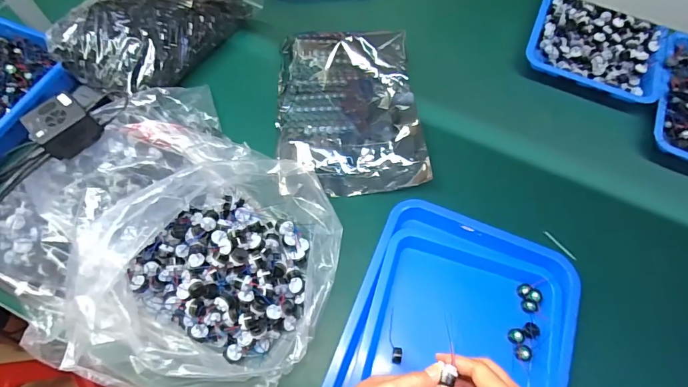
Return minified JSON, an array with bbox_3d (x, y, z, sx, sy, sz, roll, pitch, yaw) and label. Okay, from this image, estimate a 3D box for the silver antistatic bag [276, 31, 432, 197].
[{"bbox_3d":[0.006,-0.163,0.703,0.251,0.055,0.343,-4,65,-4],"label":"silver antistatic bag"}]

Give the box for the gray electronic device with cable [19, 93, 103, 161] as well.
[{"bbox_3d":[-0.417,-0.100,0.574,0.083,0.042,0.079,37,69,14],"label":"gray electronic device with cable"}]

